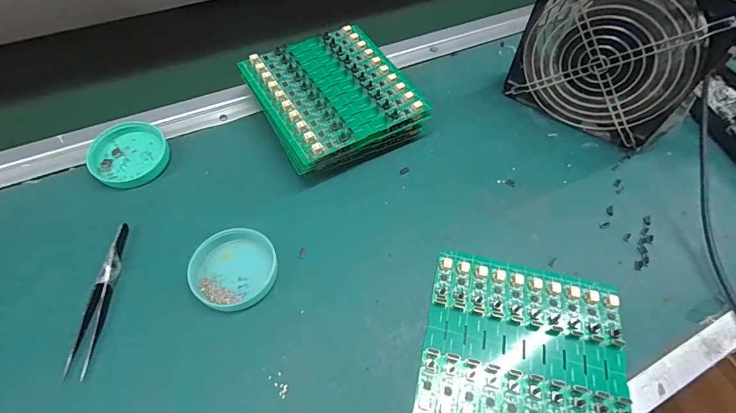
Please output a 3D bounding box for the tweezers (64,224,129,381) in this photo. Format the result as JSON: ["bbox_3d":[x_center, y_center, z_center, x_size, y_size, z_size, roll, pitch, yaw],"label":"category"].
[{"bbox_3d":[-0.198,0.065,0.289,0.014,0.013,0.114,1,57,-1],"label":"tweezers"}]

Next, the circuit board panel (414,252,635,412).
[{"bbox_3d":[0.113,0.102,0.277,0.138,0.009,0.132,12,57,6],"label":"circuit board panel"}]

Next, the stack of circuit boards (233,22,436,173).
[{"bbox_3d":[-0.033,-0.105,0.386,0.140,0.052,0.140,-25,61,-18],"label":"stack of circuit boards"}]

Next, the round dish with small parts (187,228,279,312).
[{"bbox_3d":[-0.105,0.048,0.305,0.063,0.012,0.065,1,57,-2],"label":"round dish with small parts"}]

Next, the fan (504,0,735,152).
[{"bbox_3d":[0.227,-0.149,0.362,0.152,0.156,0.057,31,61,16],"label":"fan"}]

